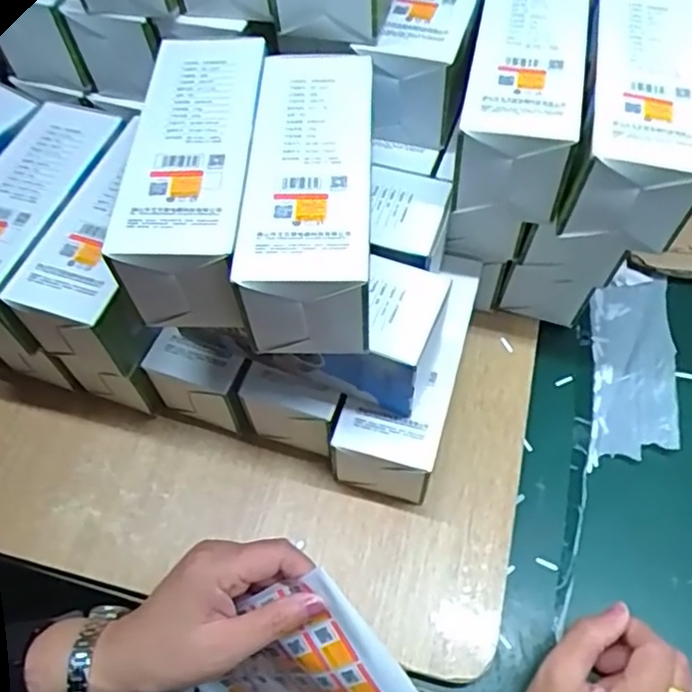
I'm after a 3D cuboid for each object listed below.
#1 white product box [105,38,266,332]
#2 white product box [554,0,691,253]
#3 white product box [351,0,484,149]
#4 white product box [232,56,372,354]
[{"bbox_3d":[-0.086,-0.102,0.390,0.065,0.070,0.171,0,57,2],"label":"white product box"},{"bbox_3d":[0.186,-0.153,0.419,0.074,0.062,0.188,10,58,8],"label":"white product box"},{"bbox_3d":[0.065,-0.232,0.464,0.062,0.071,0.173,11,58,9],"label":"white product box"},{"bbox_3d":[-0.019,-0.089,0.381,0.066,0.063,0.172,1,57,2],"label":"white product box"}]

